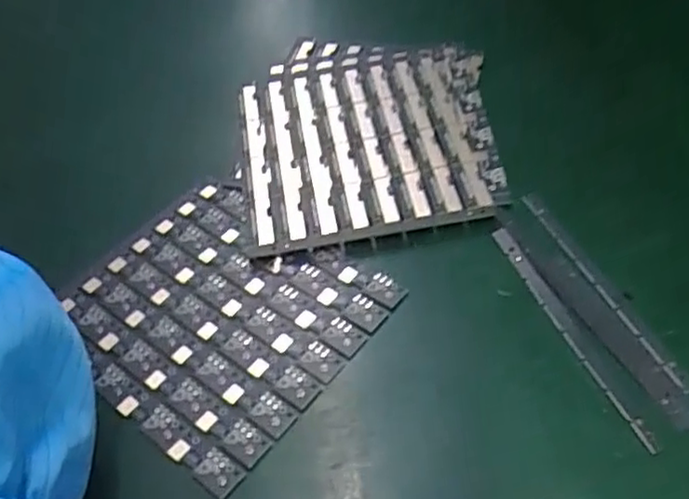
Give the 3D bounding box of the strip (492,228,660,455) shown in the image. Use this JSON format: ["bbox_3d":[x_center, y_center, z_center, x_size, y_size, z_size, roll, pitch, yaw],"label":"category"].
[{"bbox_3d":[0.076,0.026,0.235,0.007,0.004,0.092,-19,50,-10],"label":"strip"}]

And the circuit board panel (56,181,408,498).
[{"bbox_3d":[-0.048,0.021,0.251,0.105,0.004,0.093,29,58,27],"label":"circuit board panel"}]

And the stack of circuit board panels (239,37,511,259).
[{"bbox_3d":[0.009,-0.053,0.304,0.109,0.009,0.125,-8,49,-1],"label":"stack of circuit board panels"}]

